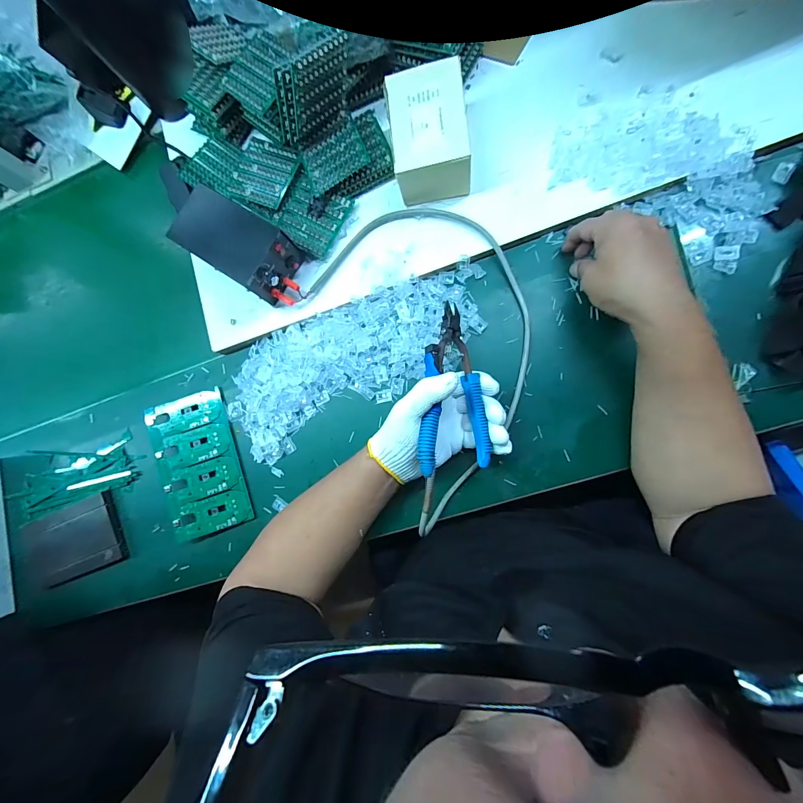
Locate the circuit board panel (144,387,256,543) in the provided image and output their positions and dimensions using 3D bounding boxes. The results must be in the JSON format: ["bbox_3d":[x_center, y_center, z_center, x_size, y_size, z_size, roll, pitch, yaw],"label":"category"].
[{"bbox_3d":[-0.274,0.083,0.473,0.105,0.009,0.187,-19,82,-2],"label":"circuit board panel"}]

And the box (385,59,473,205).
[{"bbox_3d":[0.031,-0.314,0.416,0.087,0.060,0.123,-7,87,7],"label":"box"}]

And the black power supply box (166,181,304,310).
[{"bbox_3d":[-0.202,-0.194,0.444,0.166,0.063,0.085,34,93,8],"label":"black power supply box"}]

